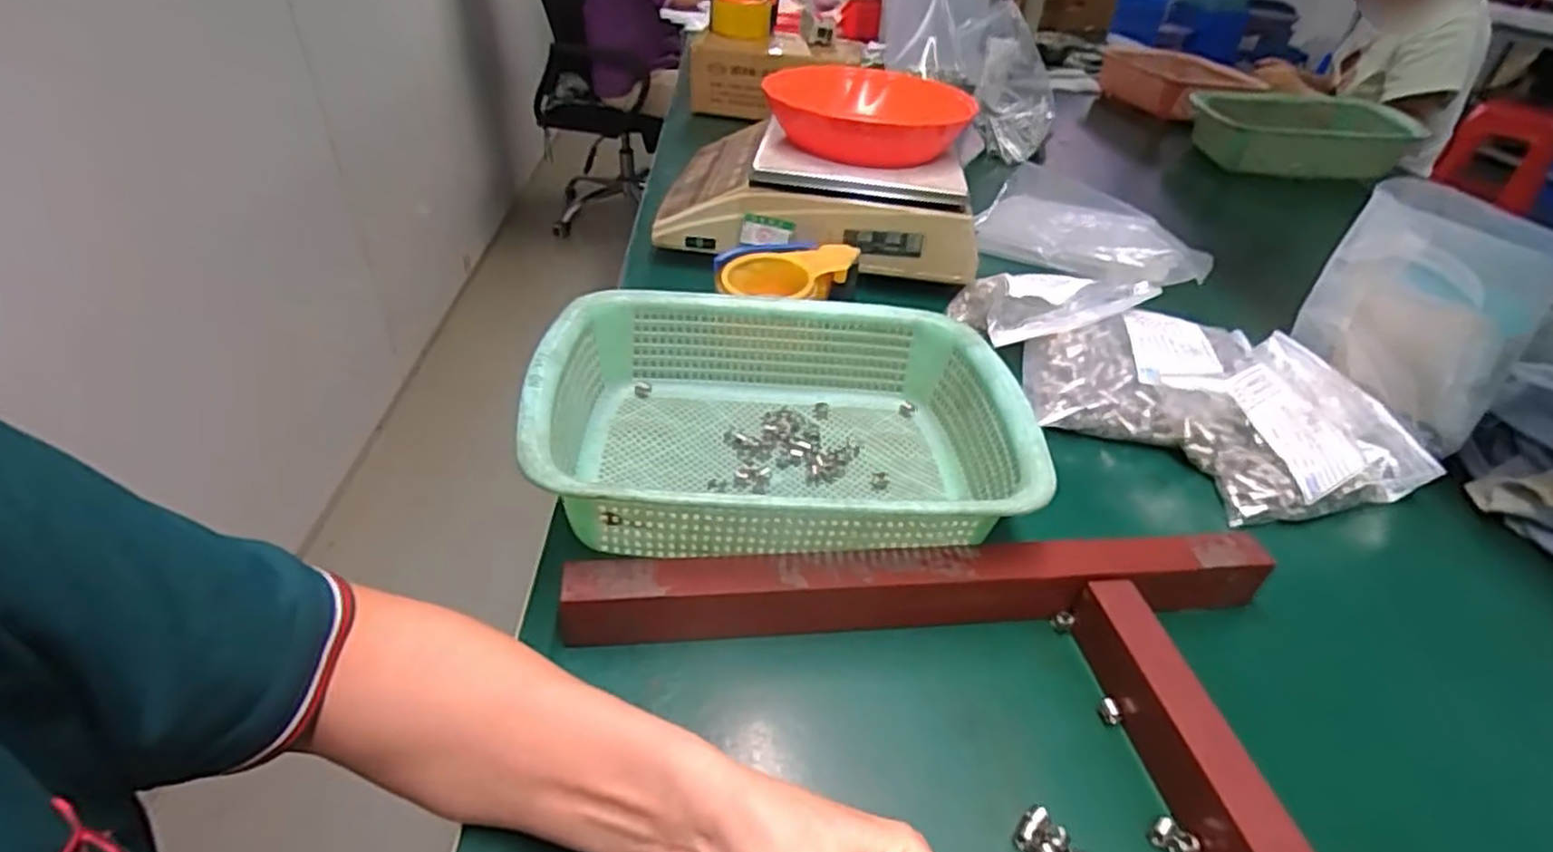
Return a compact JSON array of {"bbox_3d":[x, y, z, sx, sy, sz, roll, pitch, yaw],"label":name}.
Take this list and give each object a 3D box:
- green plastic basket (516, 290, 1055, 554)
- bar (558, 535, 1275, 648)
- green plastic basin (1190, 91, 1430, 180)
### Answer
[{"bbox_3d":[0.004,-0.002,0.461,0.288,0.077,0.219,1,37,-3],"label":"green plastic basket"},{"bbox_3d":[0.085,0.090,0.405,0.392,0.046,0.030,-1,38,-7],"label":"bar"},{"bbox_3d":[0.778,-0.437,1.108,0.302,0.093,0.222,29,44,29],"label":"green plastic basin"}]

